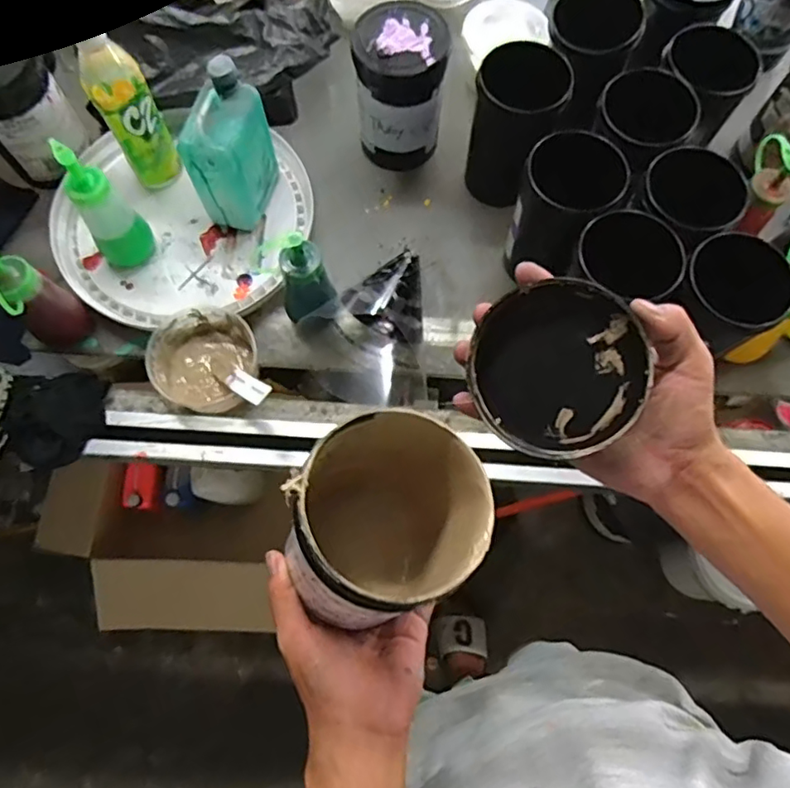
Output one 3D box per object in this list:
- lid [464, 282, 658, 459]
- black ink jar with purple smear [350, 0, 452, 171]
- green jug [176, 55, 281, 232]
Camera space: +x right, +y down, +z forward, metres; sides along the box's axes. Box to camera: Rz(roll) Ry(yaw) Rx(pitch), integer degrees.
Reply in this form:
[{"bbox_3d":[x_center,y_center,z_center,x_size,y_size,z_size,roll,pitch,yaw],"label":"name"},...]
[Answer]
[{"bbox_3d":[0.102,-0.015,0.377,0.104,0.013,0.105,5,103,23],"label":"lid"},{"bbox_3d":[0.005,-0.368,0.727,0.101,0.166,0.101,0,72,-1],"label":"black ink jar with purple smear"},{"bbox_3d":[-0.190,-0.279,0.681,0.075,0.153,0.106,14,72,4],"label":"green jug"}]

